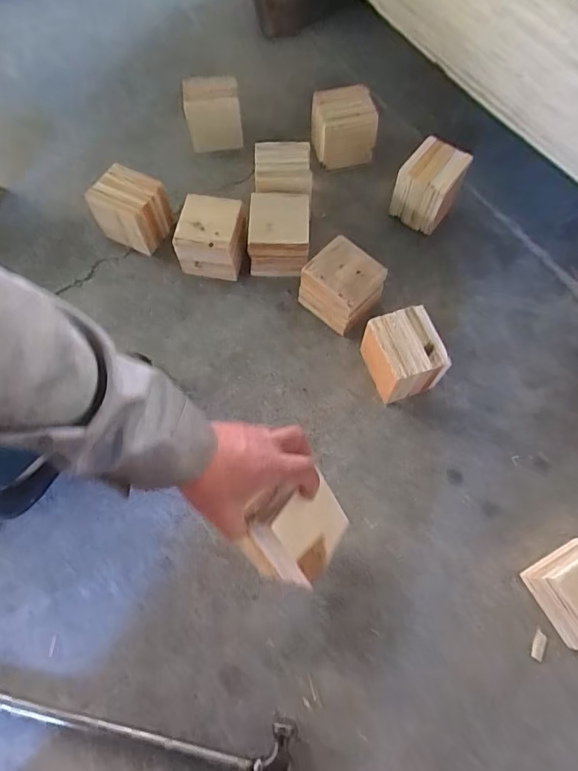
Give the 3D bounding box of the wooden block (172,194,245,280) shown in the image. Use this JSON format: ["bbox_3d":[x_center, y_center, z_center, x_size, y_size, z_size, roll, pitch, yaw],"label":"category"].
[{"bbox_3d":[-0.124,-0.237,0.752,0.100,0.077,0.113,8,67,3],"label":"wooden block"}]

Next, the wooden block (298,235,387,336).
[{"bbox_3d":[0.080,-0.149,0.704,0.103,0.078,0.101,41,72,15],"label":"wooden block"}]

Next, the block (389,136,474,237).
[{"bbox_3d":[0.236,-0.341,0.784,0.089,0.088,0.112,29,69,11],"label":"block"}]

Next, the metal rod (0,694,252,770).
[{"bbox_3d":[-0.202,0.379,0.512,0.324,0.009,0.015,11,67,4],"label":"metal rod"}]

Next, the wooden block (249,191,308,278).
[{"bbox_3d":[-0.017,-0.242,0.742,0.095,0.088,0.105,2,67,0],"label":"wooden block"}]

